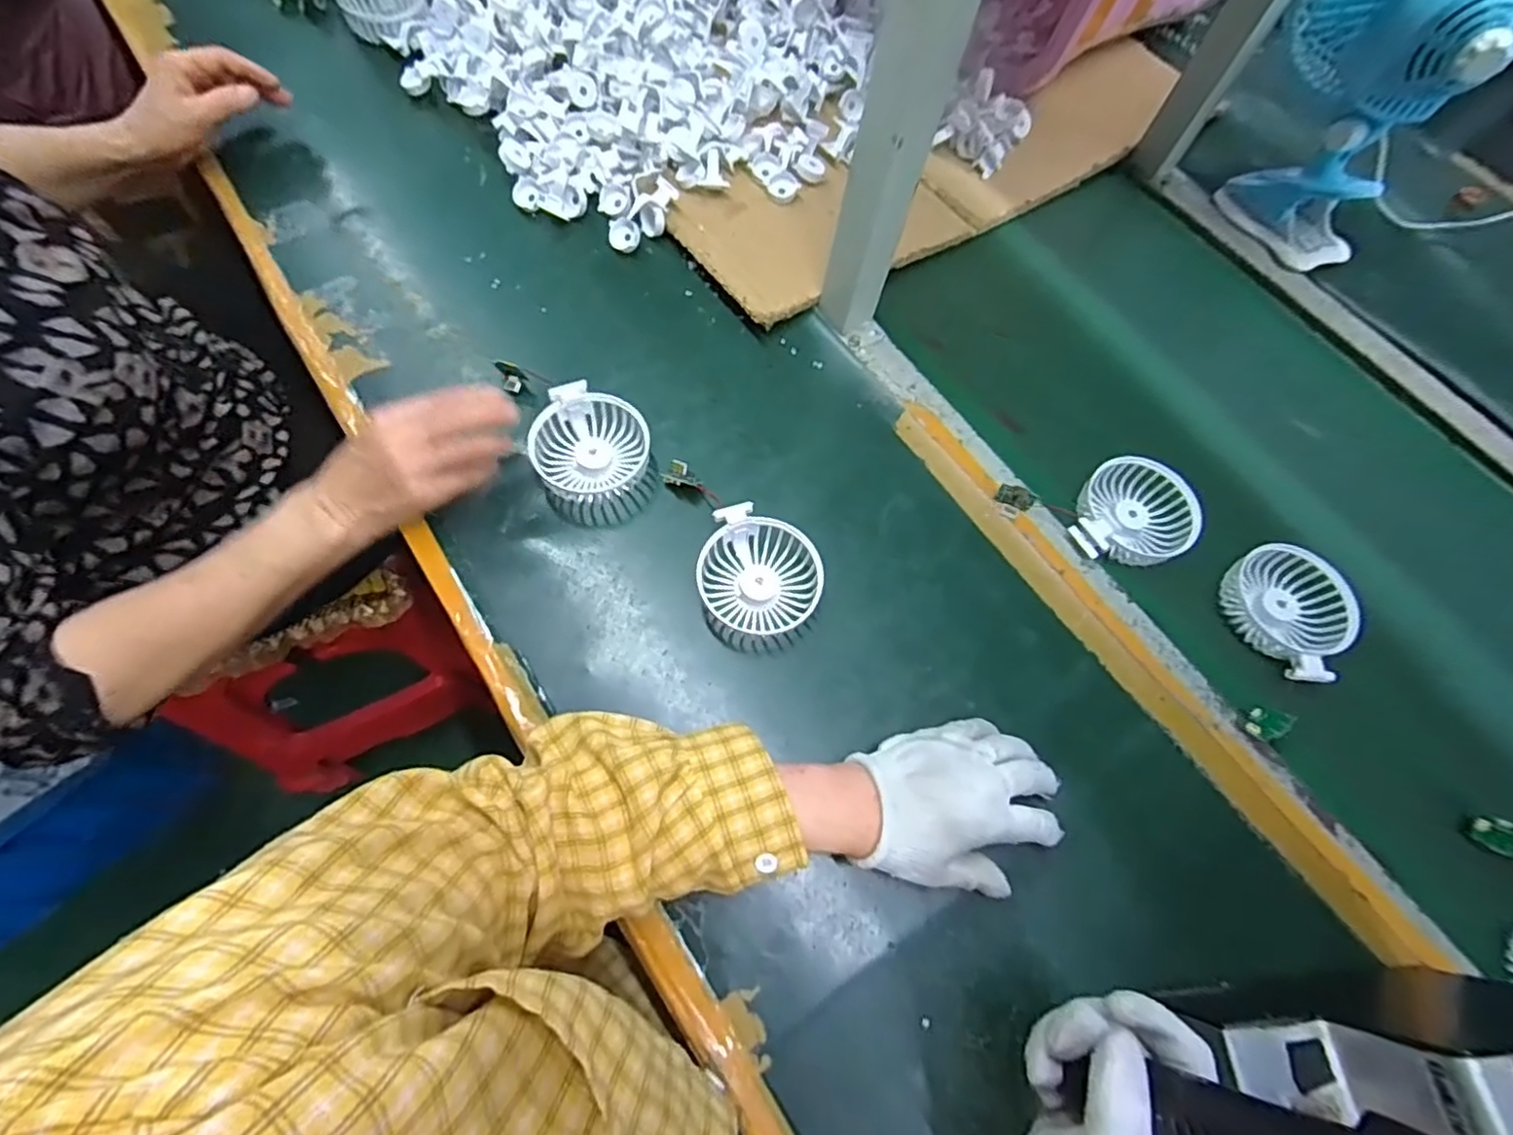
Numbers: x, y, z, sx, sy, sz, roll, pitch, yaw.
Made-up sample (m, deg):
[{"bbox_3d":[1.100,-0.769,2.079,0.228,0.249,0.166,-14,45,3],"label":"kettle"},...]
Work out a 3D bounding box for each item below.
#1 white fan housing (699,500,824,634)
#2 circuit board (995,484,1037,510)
[{"bbox_3d":[0.002,0.007,0.487,0.090,0.034,0.082,28,71,8],"label":"white fan housing"},{"bbox_3d":[0.208,-0.057,0.523,0.028,0.016,0.008,28,39,13],"label":"circuit board"}]

